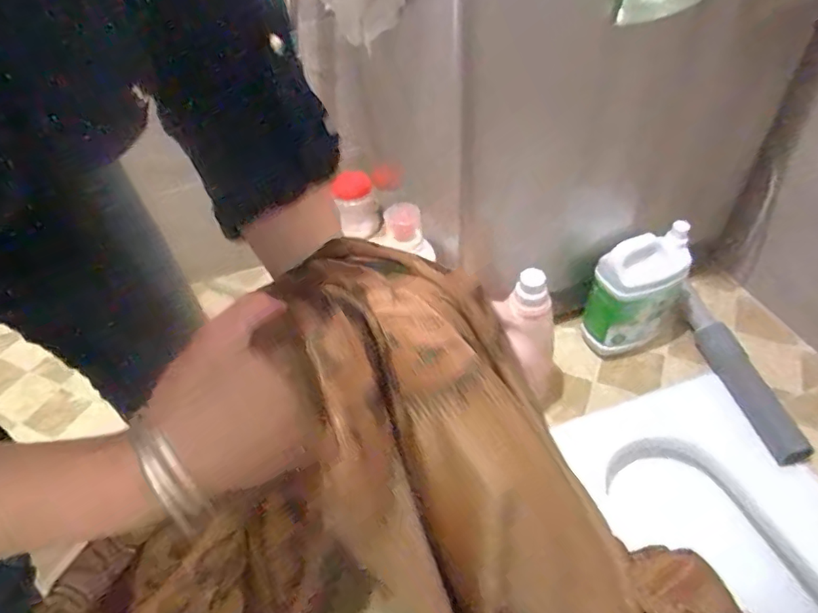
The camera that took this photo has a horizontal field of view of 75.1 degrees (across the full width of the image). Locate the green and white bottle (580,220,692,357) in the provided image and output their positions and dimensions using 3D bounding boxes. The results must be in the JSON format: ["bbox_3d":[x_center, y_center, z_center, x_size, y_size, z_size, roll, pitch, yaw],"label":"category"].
[{"bbox_3d":[0.387,-0.017,0.912,0.137,0.233,0.102,-27,51,-18],"label":"green and white bottle"}]

